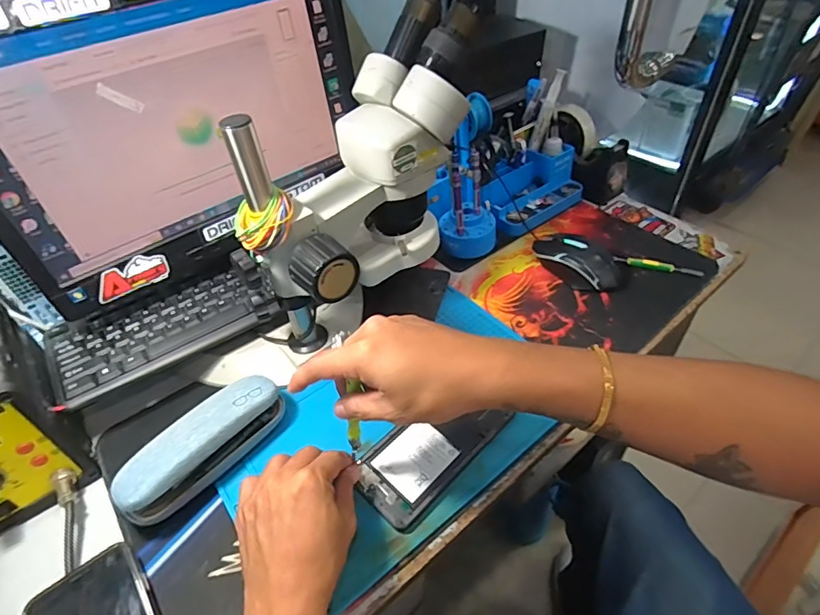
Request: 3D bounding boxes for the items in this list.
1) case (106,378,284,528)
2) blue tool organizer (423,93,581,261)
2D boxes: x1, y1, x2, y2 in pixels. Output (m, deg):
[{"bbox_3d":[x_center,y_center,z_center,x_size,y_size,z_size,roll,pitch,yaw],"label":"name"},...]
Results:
[{"bbox_3d":[-0.191,0.122,0.439,0.055,0.045,0.157,28,54,29],"label":"case"},{"bbox_3d":[0.127,-0.190,0.655,0.242,0.141,0.130,-26,48,-19],"label":"blue tool organizer"}]

